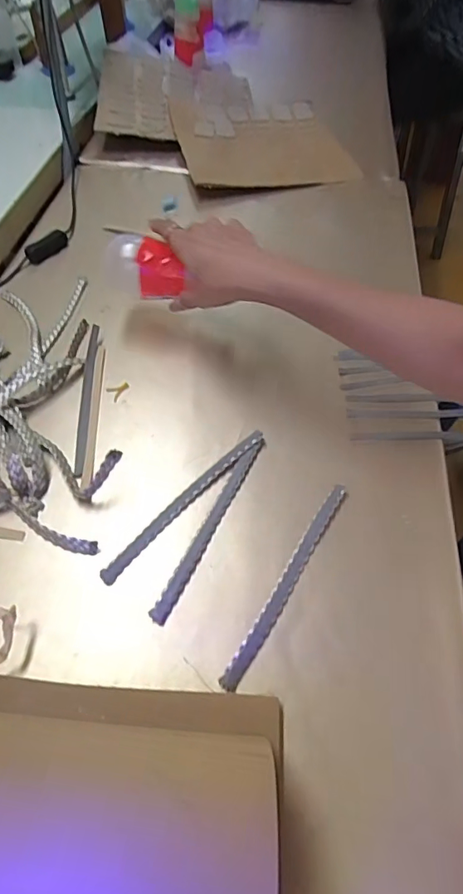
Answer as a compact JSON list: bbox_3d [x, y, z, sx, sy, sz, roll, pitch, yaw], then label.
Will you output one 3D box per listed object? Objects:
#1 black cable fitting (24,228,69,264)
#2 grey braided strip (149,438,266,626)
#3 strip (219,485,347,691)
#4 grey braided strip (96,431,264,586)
[{"bbox_3d":[-0.244,-0.264,0.641,0.059,0.023,0.022,-37,63,-24],"label":"black cable fitting"},{"bbox_3d":[-0.017,0.063,0.415,0.012,0.009,0.184,23,57,15],"label":"grey braided strip"},{"bbox_3d":[0.047,0.104,0.386,0.011,0.008,0.189,28,59,18],"label":"strip"},{"bbox_3d":[-0.039,0.046,0.426,0.013,0.012,0.190,37,62,23],"label":"grey braided strip"}]

